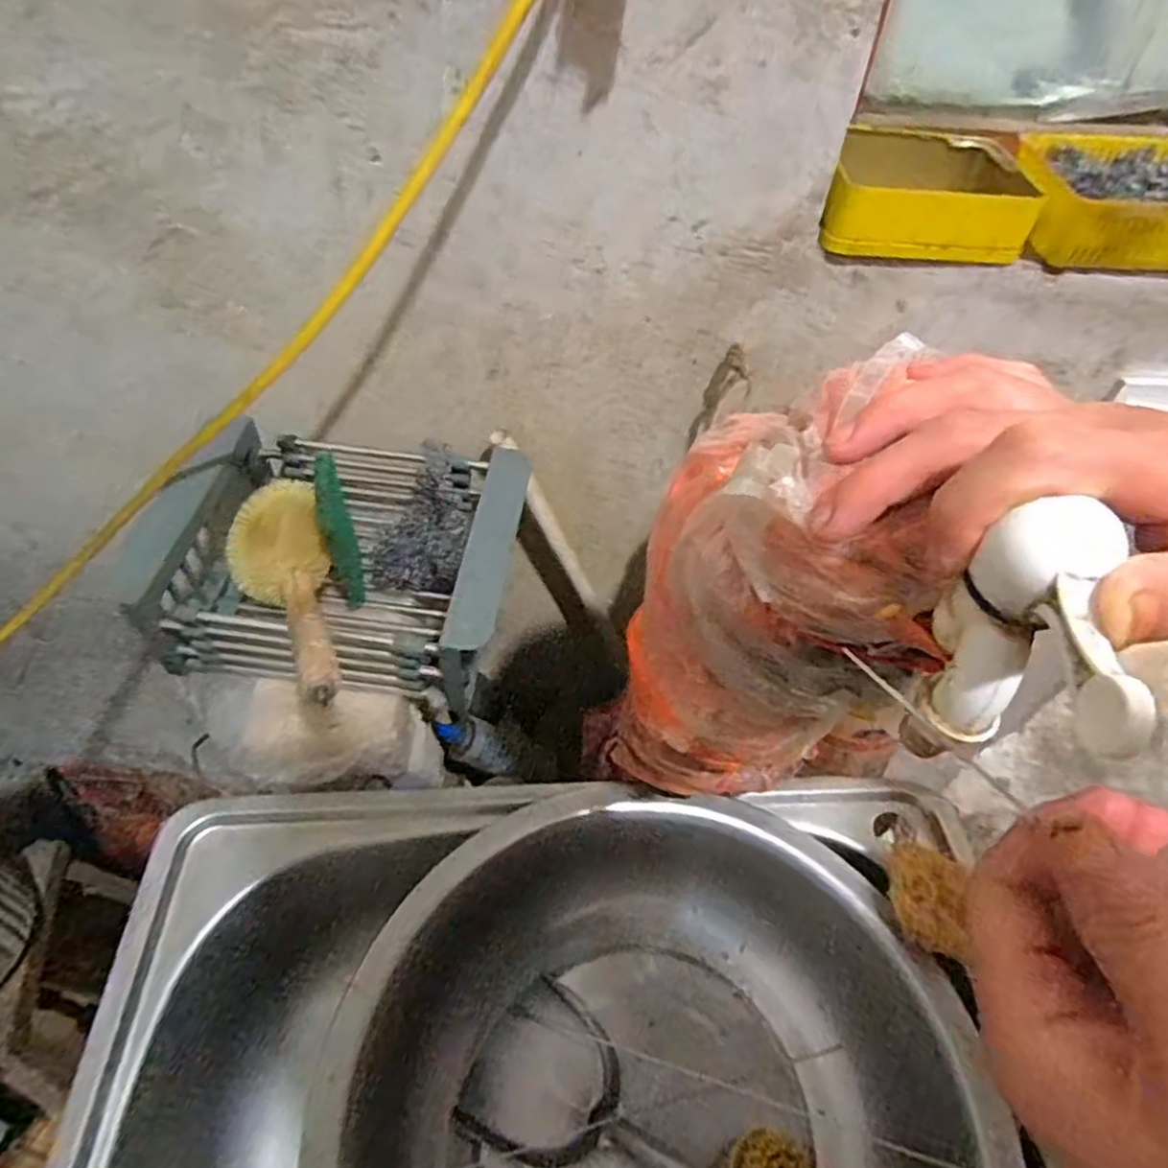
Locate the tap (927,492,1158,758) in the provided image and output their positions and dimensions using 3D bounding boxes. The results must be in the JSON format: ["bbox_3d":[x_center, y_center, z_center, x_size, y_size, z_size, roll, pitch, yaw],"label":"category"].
[{"bbox_3d":[0.111,0.023,0.185,0.029,0.068,0.057,16,49,10],"label":"tap"}]

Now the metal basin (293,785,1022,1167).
[{"bbox_3d":[0.033,0.303,0.413,0.351,0.120,0.326,2,48,-2],"label":"metal basin"}]

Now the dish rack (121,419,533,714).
[{"bbox_3d":[-0.181,-0.026,0.556,0.239,0.089,0.203,7,48,2],"label":"dish rack"}]

